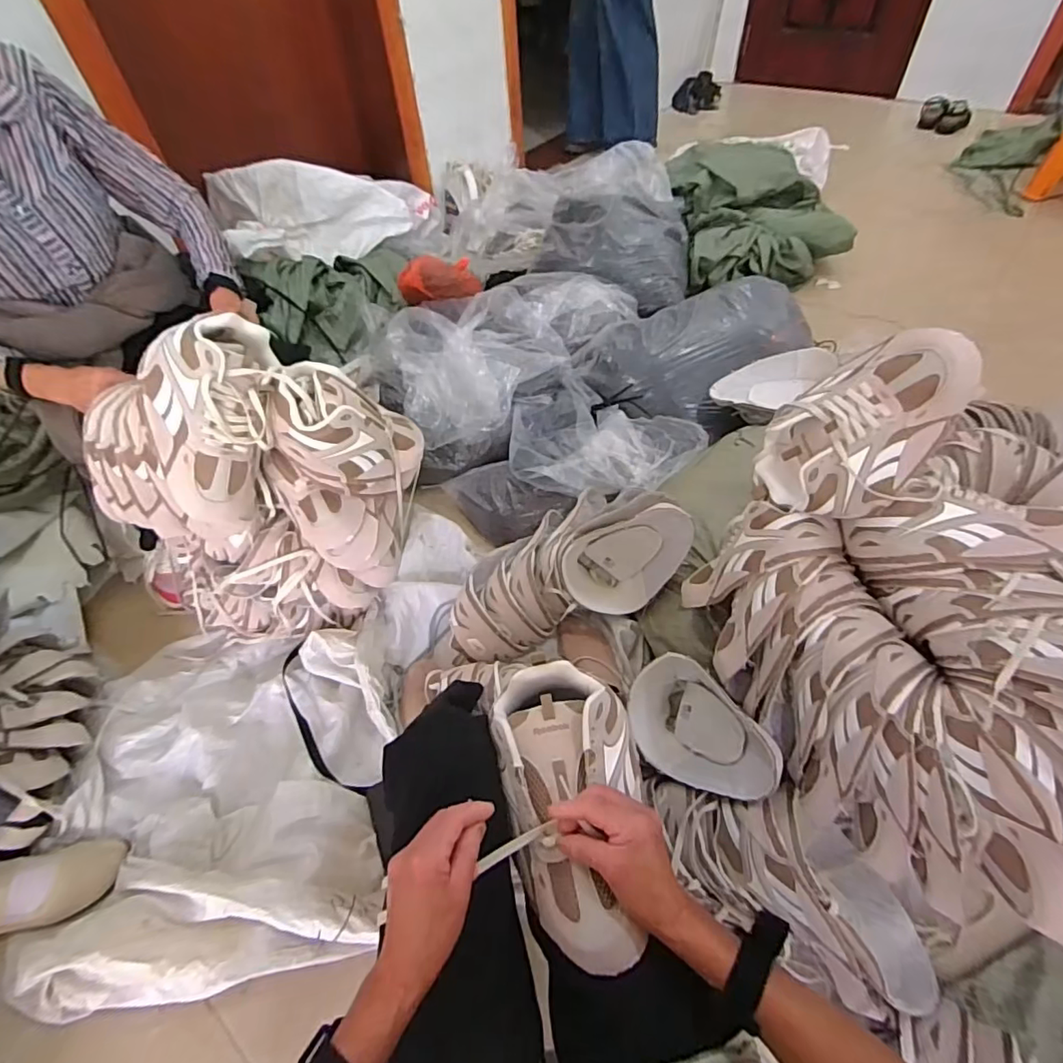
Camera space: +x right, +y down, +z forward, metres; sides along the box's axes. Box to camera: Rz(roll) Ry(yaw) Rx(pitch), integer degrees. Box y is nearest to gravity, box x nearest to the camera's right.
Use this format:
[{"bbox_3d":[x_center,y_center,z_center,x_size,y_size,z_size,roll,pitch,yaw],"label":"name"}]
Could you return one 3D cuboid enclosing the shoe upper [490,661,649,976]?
[{"bbox_3d":[0.039,0.241,0.487,0.130,0.066,0.239,-6,55,0],"label":"shoe upper"}]

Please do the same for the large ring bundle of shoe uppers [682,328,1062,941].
[{"bbox_3d":[0.431,0.085,0.585,0.329,0.322,0.504,-25,54,-15],"label":"large ring bundle of shoe uppers"}]

